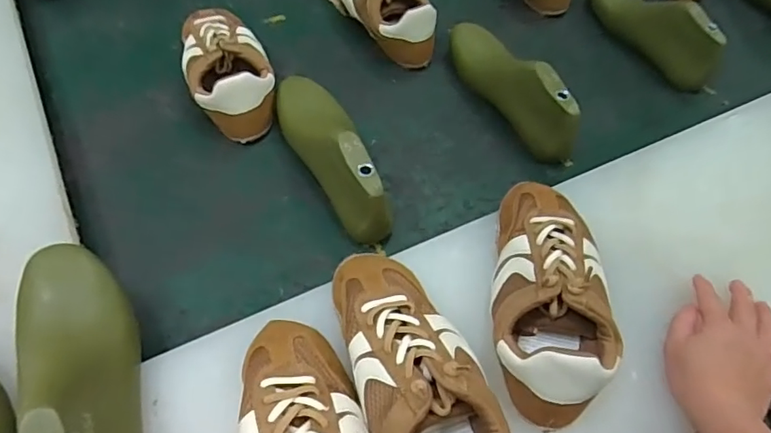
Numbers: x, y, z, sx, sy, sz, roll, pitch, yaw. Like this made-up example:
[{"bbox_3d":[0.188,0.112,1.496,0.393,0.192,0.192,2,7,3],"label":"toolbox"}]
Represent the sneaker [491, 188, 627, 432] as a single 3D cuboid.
[{"bbox_3d":[0.138,0.057,0.440,0.091,0.069,0.217,11,56,2],"label":"sneaker"}]

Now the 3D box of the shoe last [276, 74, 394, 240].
[{"bbox_3d":[-0.058,-0.077,0.553,0.070,0.085,0.227,-18,60,-17],"label":"shoe last"}]

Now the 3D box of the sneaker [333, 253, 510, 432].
[{"bbox_3d":[0.023,0.114,0.387,0.088,0.076,0.214,-14,60,-13],"label":"sneaker"}]

